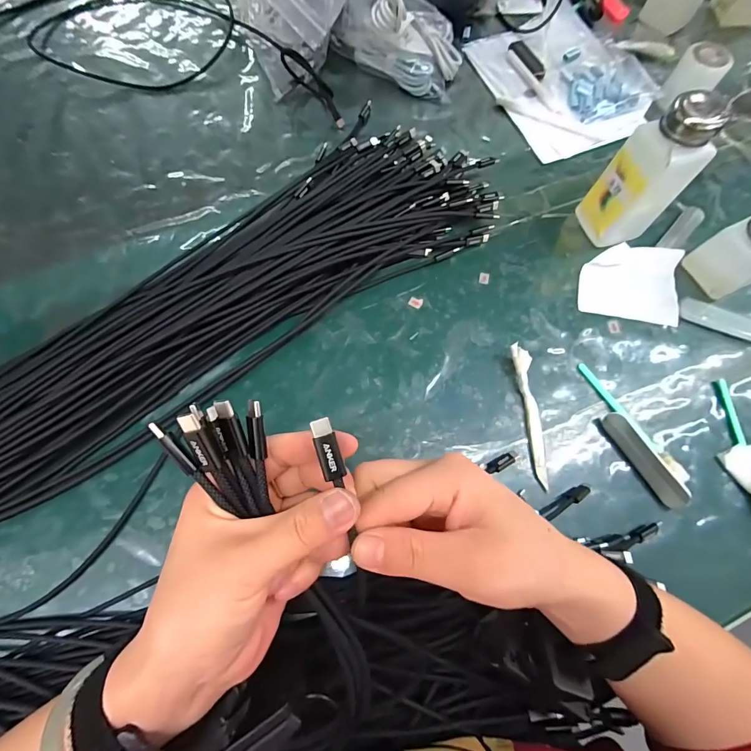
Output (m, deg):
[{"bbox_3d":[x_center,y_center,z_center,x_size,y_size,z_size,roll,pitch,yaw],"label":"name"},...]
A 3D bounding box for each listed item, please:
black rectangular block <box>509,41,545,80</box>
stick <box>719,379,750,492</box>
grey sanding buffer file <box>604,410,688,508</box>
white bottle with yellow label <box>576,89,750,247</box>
[{"bbox_3d":[0.192,-0.398,0.470,0.019,0.006,0.067,-26,73,-9],"label":"black rectangular block"},{"bbox_3d":[0.305,0.059,0.311,0.025,0.012,0.115,1,71,0],"label":"stick"},{"bbox_3d":[0.222,0.068,0.309,0.020,0.011,0.083,-44,72,31],"label":"grey sanding buffer file"},{"bbox_3d":[0.244,-0.175,0.332,0.062,0.126,0.048,-10,71,-4],"label":"white bottle with yellow label"}]

